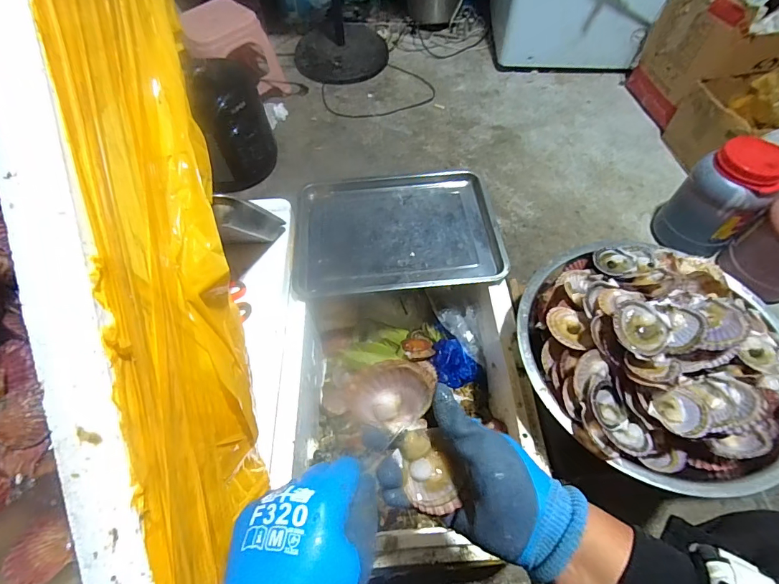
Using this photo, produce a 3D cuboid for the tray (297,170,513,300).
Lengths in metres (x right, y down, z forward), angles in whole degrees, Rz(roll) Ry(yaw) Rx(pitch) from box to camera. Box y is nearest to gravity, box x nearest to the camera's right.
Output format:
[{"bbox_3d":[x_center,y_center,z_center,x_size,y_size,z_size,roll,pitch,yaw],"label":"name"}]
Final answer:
[{"bbox_3d":[0.010,-0.131,0.799,0.385,0.035,0.309,-3,57,-1],"label":"tray"}]

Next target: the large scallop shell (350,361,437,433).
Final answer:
[{"bbox_3d":[0.002,0.087,0.342,0.069,0.064,0.010,0,17,-2],"label":"large scallop shell"}]

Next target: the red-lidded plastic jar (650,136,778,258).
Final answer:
[{"bbox_3d":[0.804,-0.226,1.000,0.145,0.270,0.180,-36,63,-21],"label":"red-lidded plastic jar"}]

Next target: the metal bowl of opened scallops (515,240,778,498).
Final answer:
[{"bbox_3d":[0.365,0.074,0.554,0.356,0.123,0.345,0,57,0],"label":"metal bowl of opened scallops"}]

